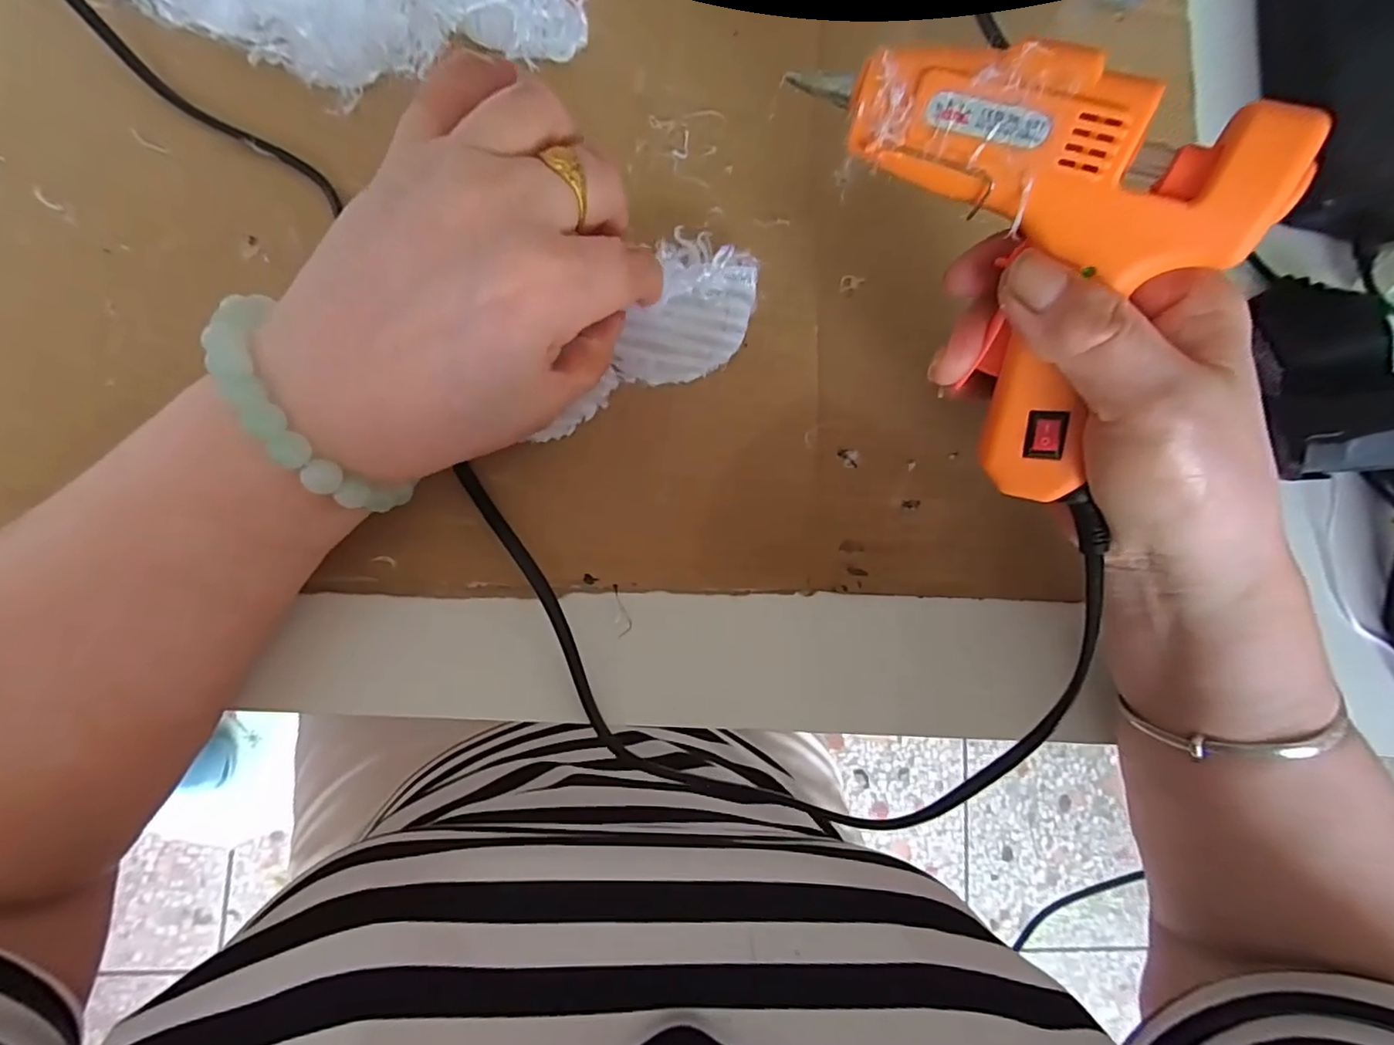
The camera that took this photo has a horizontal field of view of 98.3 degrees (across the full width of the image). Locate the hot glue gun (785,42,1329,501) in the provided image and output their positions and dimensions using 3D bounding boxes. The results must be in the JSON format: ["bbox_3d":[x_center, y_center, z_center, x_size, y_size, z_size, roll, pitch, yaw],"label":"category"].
[{"bbox_3d":[0.110,-0.086,0.175,0.090,0.032,0.141,-22,104,34],"label":"hot glue gun"}]

